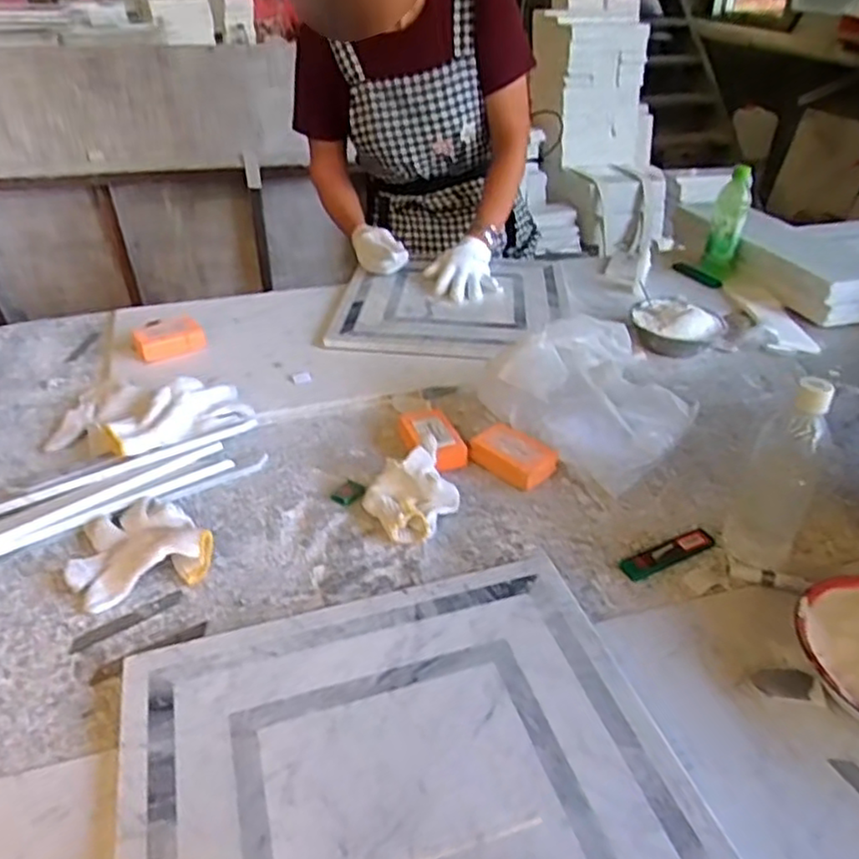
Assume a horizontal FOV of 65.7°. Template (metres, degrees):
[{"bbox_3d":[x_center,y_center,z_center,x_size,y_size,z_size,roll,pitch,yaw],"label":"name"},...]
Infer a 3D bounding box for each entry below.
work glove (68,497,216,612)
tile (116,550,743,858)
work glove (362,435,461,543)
[{"bbox_3d":[-0.292,0.117,0.662,0.123,0.044,0.127,-22,41,-26],"label":"work glove"},{"bbox_3d":[-0.008,0.271,0.462,0.388,0.015,0.391,-12,38,-14],"label":"tile"},{"bbox_3d":[-0.017,0.069,0.726,0.089,0.063,0.085,-22,41,-25],"label":"work glove"}]

